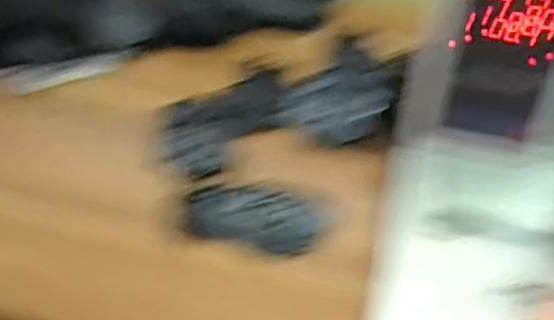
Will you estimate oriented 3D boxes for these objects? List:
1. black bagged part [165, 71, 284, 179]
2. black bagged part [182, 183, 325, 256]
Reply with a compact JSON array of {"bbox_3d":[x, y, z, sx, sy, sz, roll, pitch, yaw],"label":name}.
[{"bbox_3d":[-0.050,-0.042,0.548,0.082,0.015,0.171,23,42,22],"label":"black bagged part"},{"bbox_3d":[-0.016,0.040,0.449,0.099,0.017,0.067,4,39,1],"label":"black bagged part"}]

